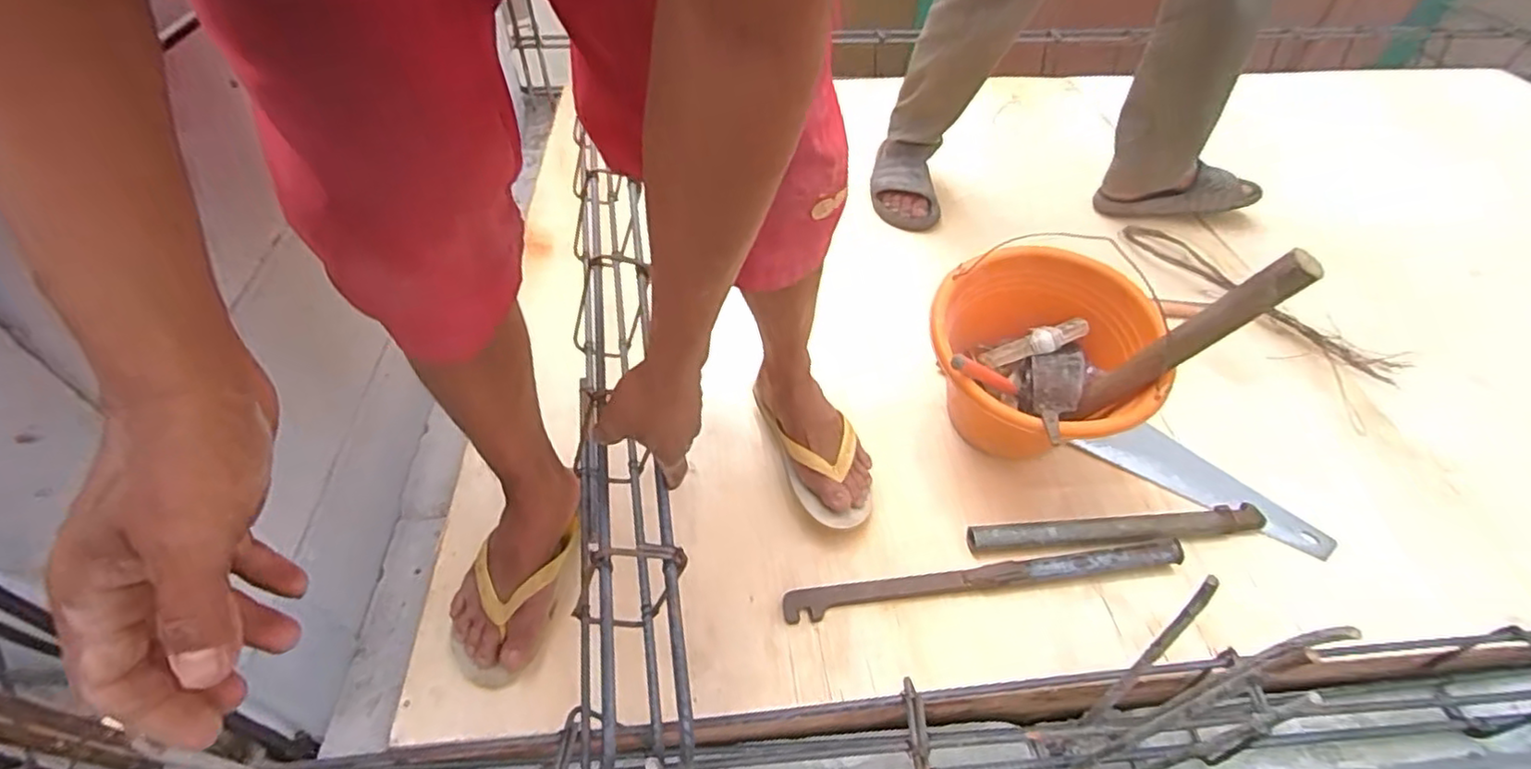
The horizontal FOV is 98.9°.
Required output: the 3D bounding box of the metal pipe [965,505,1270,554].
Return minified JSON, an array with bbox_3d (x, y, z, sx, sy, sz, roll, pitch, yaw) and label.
[{"bbox_3d":[0.399,0.167,0.741,0.337,0.032,0.038,-3,49,-4],"label":"metal pipe"}]

